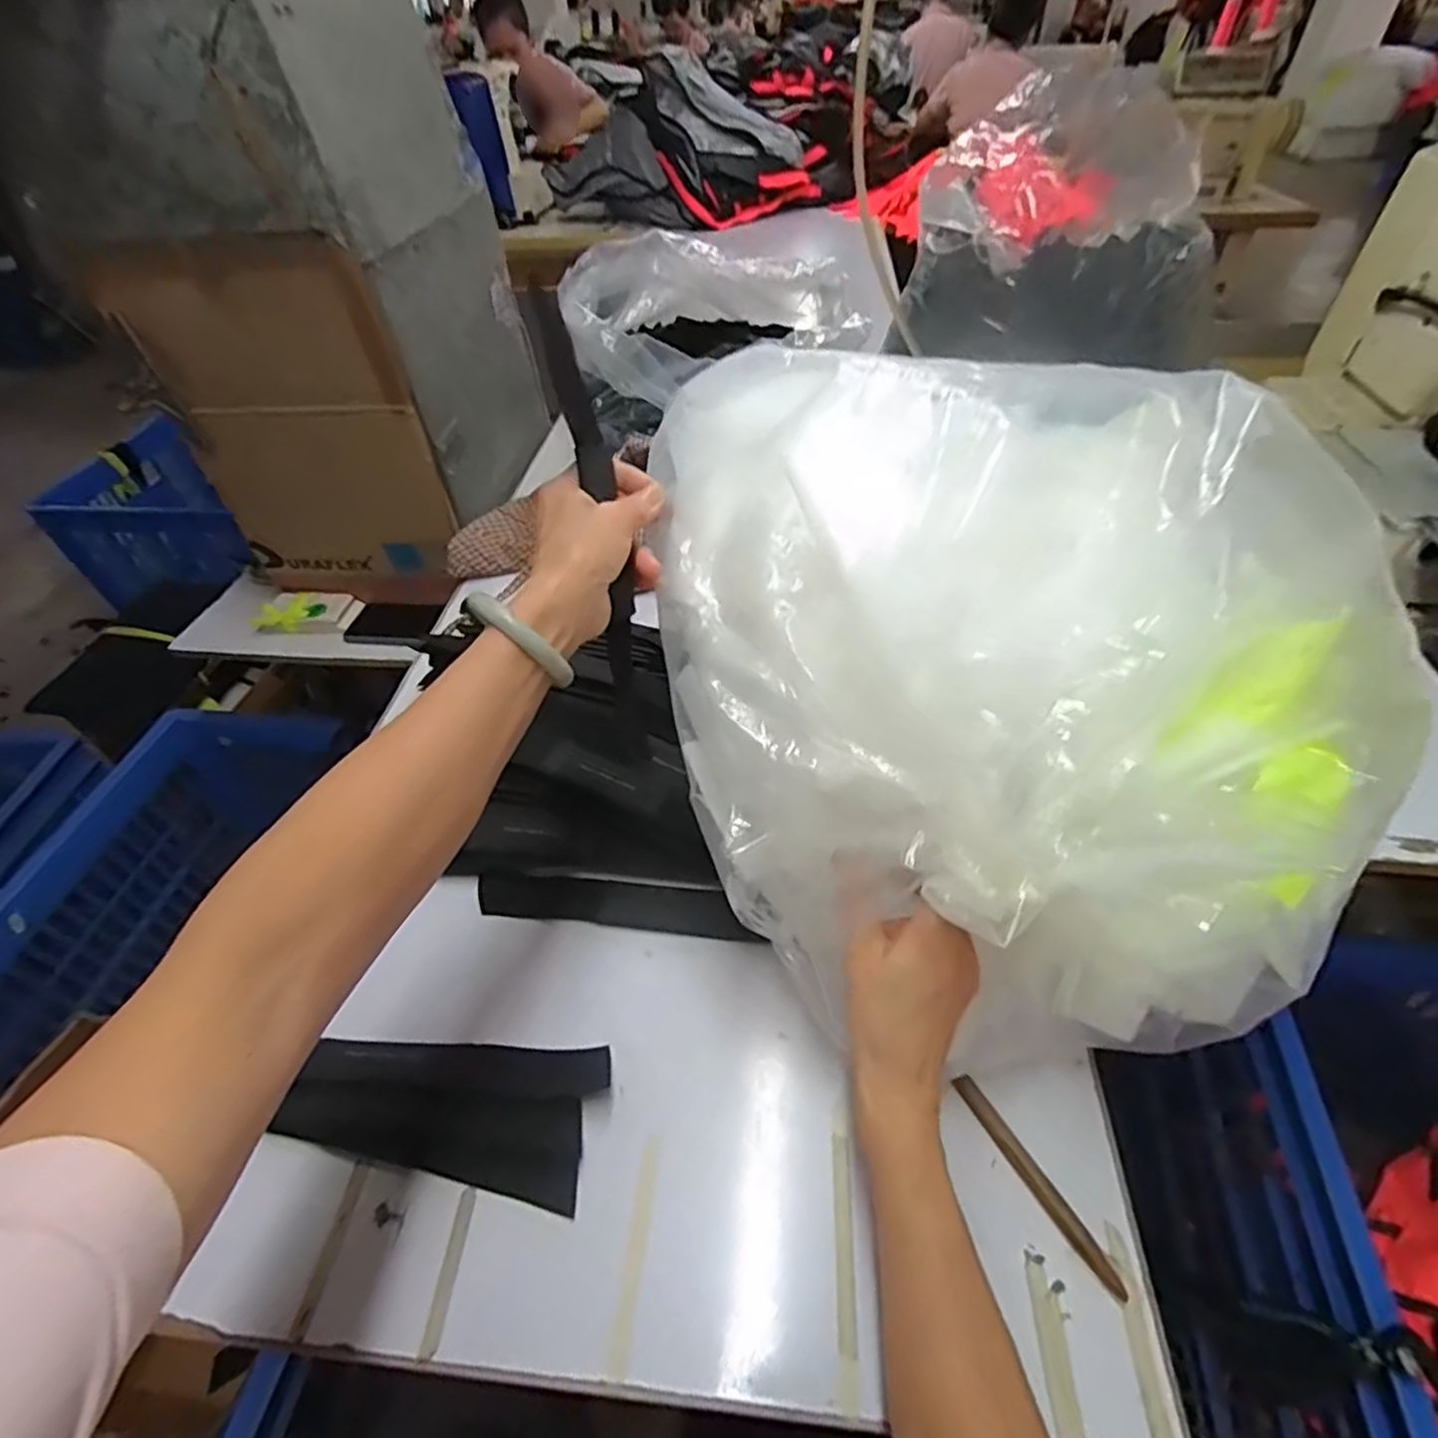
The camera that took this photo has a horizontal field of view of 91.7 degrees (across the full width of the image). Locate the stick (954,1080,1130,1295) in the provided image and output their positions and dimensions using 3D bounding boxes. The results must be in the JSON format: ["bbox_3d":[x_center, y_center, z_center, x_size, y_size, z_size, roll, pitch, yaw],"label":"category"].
[{"bbox_3d":[0.183,0.267,0.405,0.011,0.012,0.124,-28,63,-21],"label":"stick"}]

